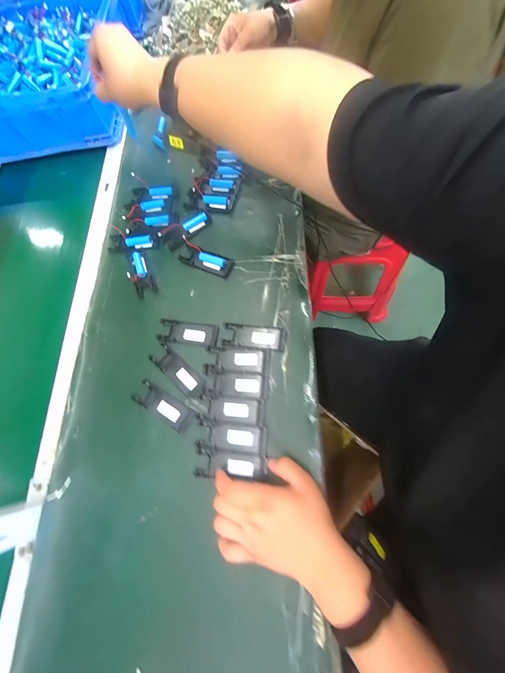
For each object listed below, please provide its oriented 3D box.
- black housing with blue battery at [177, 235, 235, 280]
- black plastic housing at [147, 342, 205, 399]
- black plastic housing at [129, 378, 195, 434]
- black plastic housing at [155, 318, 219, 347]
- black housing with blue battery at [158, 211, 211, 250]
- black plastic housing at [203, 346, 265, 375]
[{"bbox_3d":[-0.088,-0.144,0.488,0.107,0.013,0.040,24,77,15],"label":"black housing with blue battery"},{"bbox_3d":[-0.124,0.056,0.433,0.105,0.014,0.037,39,81,17],"label":"black plastic housing"},{"bbox_3d":[-0.142,0.109,0.417,0.102,0.012,0.038,29,78,16],"label":"black plastic housing"},{"bbox_3d":[-0.111,-0.007,0.450,0.104,0.013,0.039,6,73,10],"label":"black plastic housing"},{"bbox_3d":[-0.129,-0.212,0.513,0.101,0.017,0.038,-30,71,-2],"label":"black housing with blue battery"},{"bbox_3d":[-0.028,0.038,0.424,0.096,0.011,0.045,-1,72,8],"label":"black plastic housing"}]

